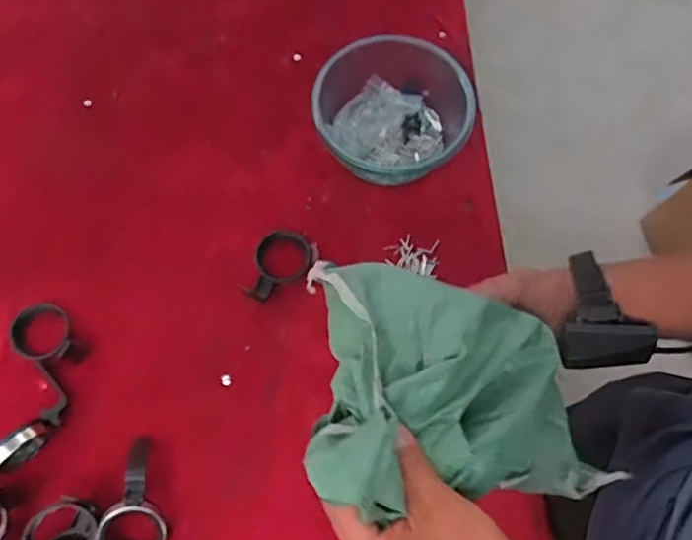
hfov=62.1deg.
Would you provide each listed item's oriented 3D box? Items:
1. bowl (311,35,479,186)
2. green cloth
[{"bbox_3d":[0.060,-0.204,0.781,0.211,0.108,0.170,18,70,4],"label":"bowl"},{"bbox_3d":[0.081,0.061,0.399,0.203,0.151,0.182,-3,72,0],"label":"green cloth"}]

